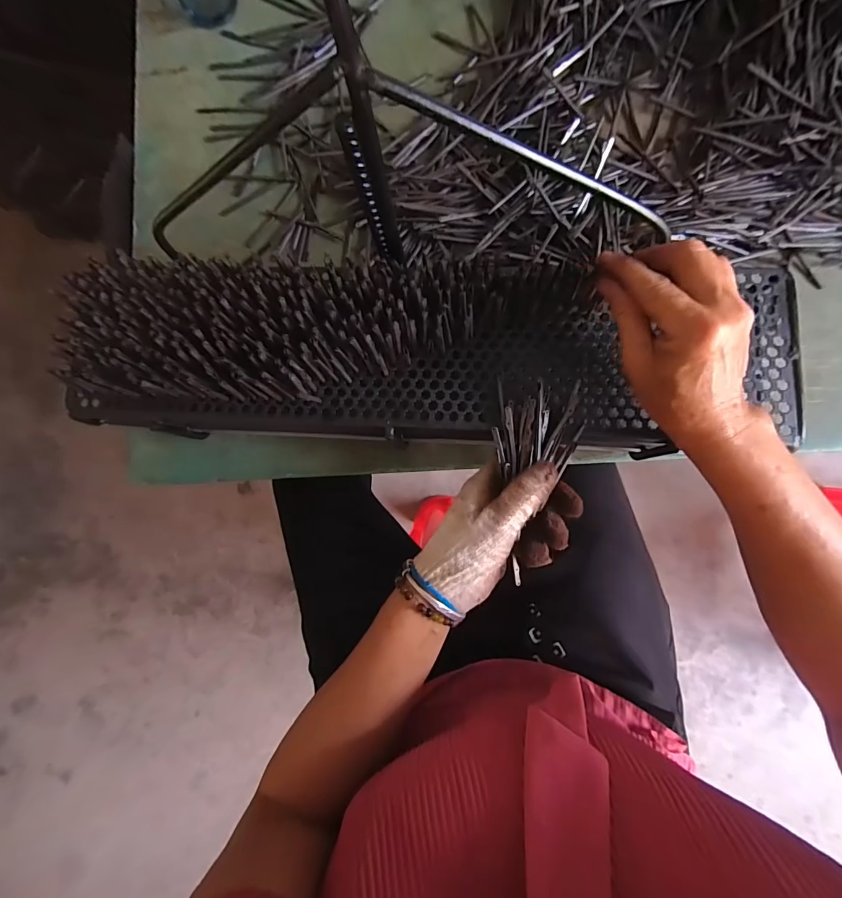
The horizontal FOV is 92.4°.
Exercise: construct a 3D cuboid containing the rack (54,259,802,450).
[{"bbox_3d":[-0.007,-0.078,0.333,0.577,0.071,0.137,1,86,2],"label":"rack"}]

